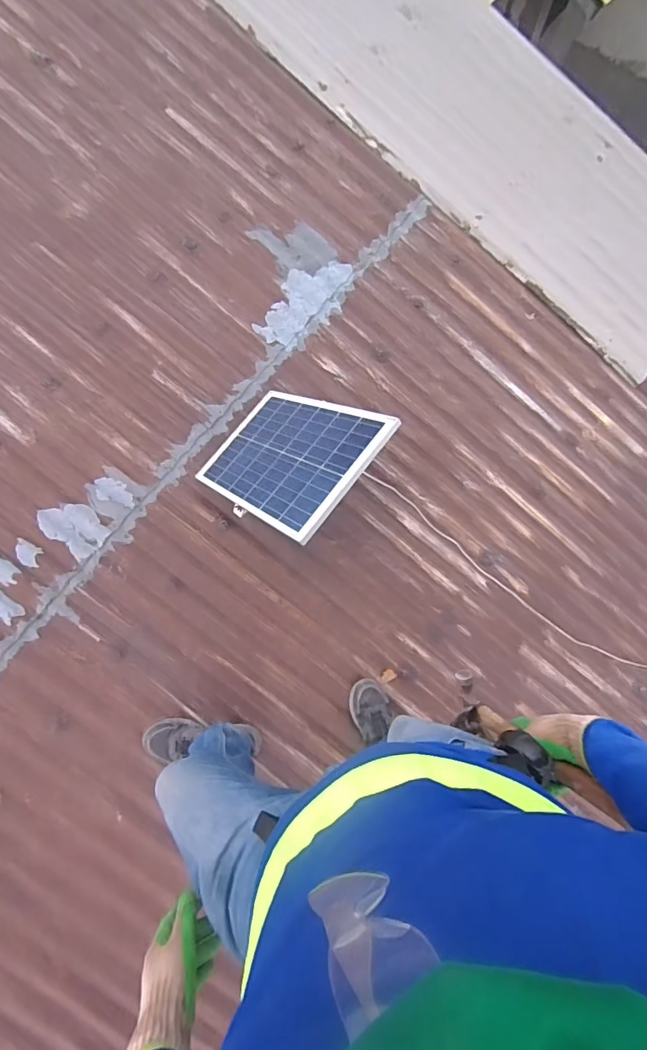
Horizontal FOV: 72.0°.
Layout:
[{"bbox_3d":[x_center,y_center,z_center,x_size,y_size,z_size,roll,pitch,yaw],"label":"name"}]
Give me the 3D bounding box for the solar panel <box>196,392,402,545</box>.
[{"bbox_3d":[-0.104,-0.189,1.172,0.364,0.023,0.562,-50,41,-8],"label":"solar panel"}]

